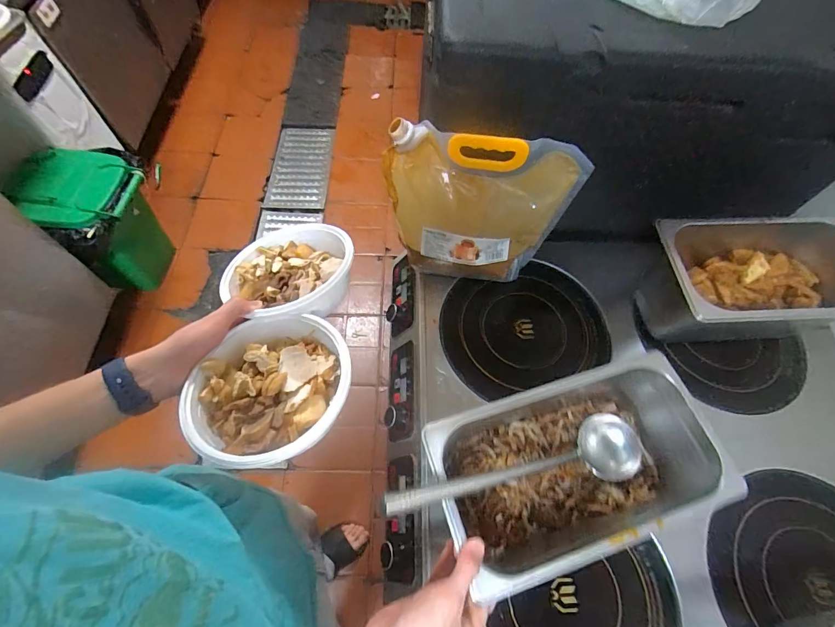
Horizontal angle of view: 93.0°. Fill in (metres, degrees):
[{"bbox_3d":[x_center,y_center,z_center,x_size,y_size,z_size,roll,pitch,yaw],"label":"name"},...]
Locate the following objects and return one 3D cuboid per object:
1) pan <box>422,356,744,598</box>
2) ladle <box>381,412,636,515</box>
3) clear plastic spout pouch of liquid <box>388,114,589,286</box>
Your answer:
[{"bbox_3d":[0.173,0.185,0.479,0.309,0.134,0.171,-14,64,-11],"label":"pan"},{"bbox_3d":[0.126,0.176,0.460,0.369,0.060,0.078,3,59,-31],"label":"ladle"},{"bbox_3d":[0.084,-0.149,0.588,0.262,0.239,0.064,9,62,1],"label":"clear plastic spout pouch of liquid"}]

